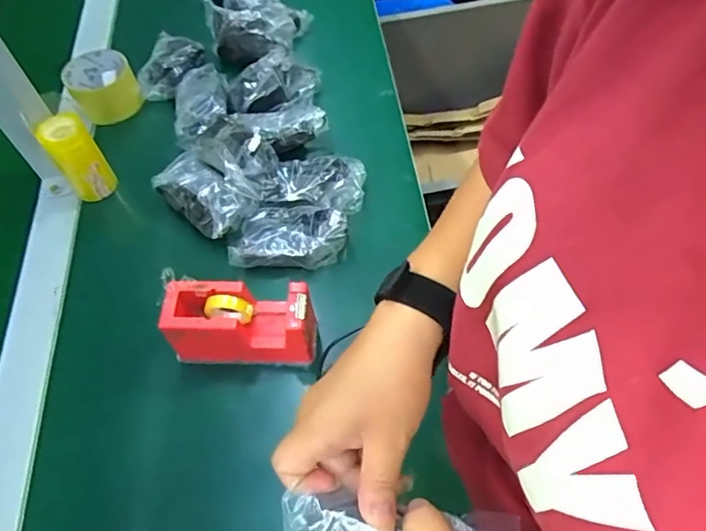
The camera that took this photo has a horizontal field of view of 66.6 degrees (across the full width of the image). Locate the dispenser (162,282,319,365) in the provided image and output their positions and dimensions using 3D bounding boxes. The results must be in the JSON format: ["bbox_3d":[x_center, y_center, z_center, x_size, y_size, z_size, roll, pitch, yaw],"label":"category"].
[{"bbox_3d":[-0.105,0.057,0.508,0.135,0.073,0.059,-1,58,2],"label":"dispenser"}]

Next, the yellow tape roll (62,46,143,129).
[{"bbox_3d":[-0.341,-0.245,0.730,0.081,0.058,0.086,-1,58,2],"label":"yellow tape roll"}]

